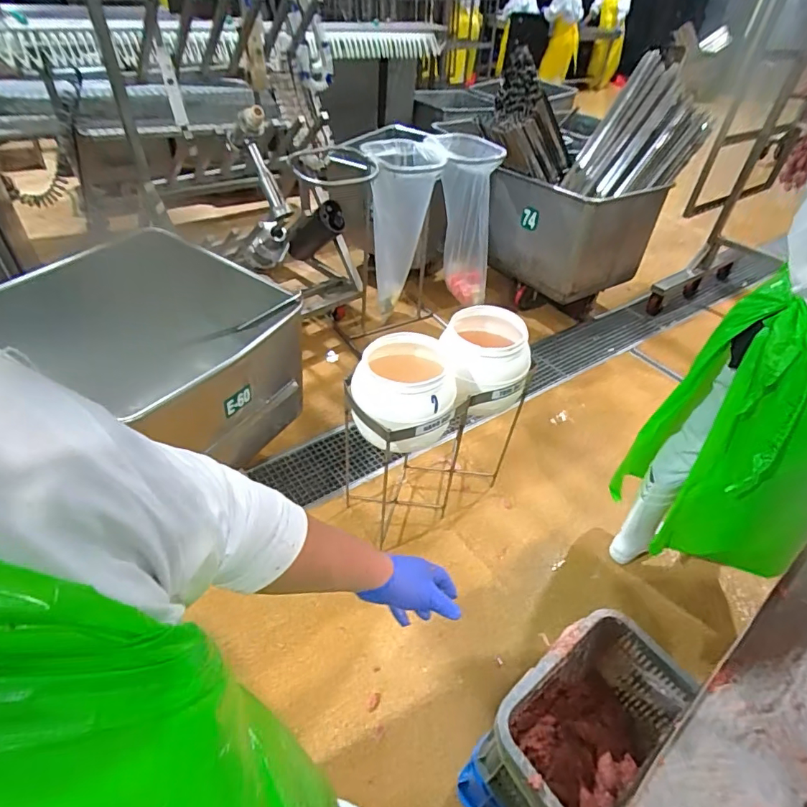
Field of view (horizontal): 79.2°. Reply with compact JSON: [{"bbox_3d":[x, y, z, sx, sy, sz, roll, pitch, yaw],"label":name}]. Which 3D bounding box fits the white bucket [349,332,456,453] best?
[{"bbox_3d":[-0.004,-0.036,1.261,0.246,0.180,0.254,2,41,-2],"label":"white bucket"}]

